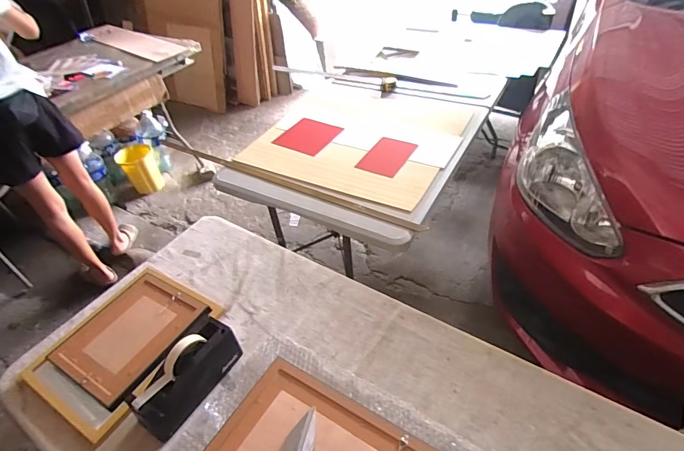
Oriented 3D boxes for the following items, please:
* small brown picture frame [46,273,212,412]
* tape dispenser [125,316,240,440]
[{"bbox_3d":[-0.457,0.233,0.860,0.242,0.030,0.261,20,51,26],"label":"small brown picture frame"},{"bbox_3d":[-0.292,0.272,0.739,0.073,0.119,0.204,20,45,27],"label":"tape dispenser"}]

